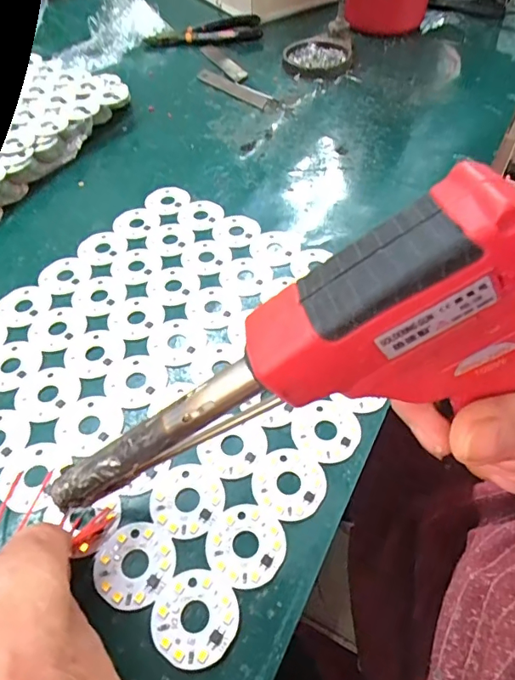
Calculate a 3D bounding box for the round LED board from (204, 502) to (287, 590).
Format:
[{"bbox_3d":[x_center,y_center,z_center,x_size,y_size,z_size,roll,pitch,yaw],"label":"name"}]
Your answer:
[{"bbox_3d":[-0.005,0.080,0.187,0.031,0.004,0.030,-1,51,2],"label":"round LED board"}]

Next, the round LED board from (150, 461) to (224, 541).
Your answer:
[{"bbox_3d":[-0.030,0.066,0.199,0.031,0.004,0.030,-1,51,2],"label":"round LED board"}]

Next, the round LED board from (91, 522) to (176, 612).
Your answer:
[{"bbox_3d":[-0.048,0.086,0.184,0.031,0.004,0.031,-1,51,2],"label":"round LED board"}]

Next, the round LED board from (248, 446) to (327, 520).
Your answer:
[{"bbox_3d":[0.013,0.061,0.202,0.031,0.004,0.030,-1,51,2],"label":"round LED board"}]

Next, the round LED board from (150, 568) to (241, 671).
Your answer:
[{"bbox_3d":[-0.023,0.101,0.173,0.030,0.004,0.030,-1,51,2],"label":"round LED board"}]

